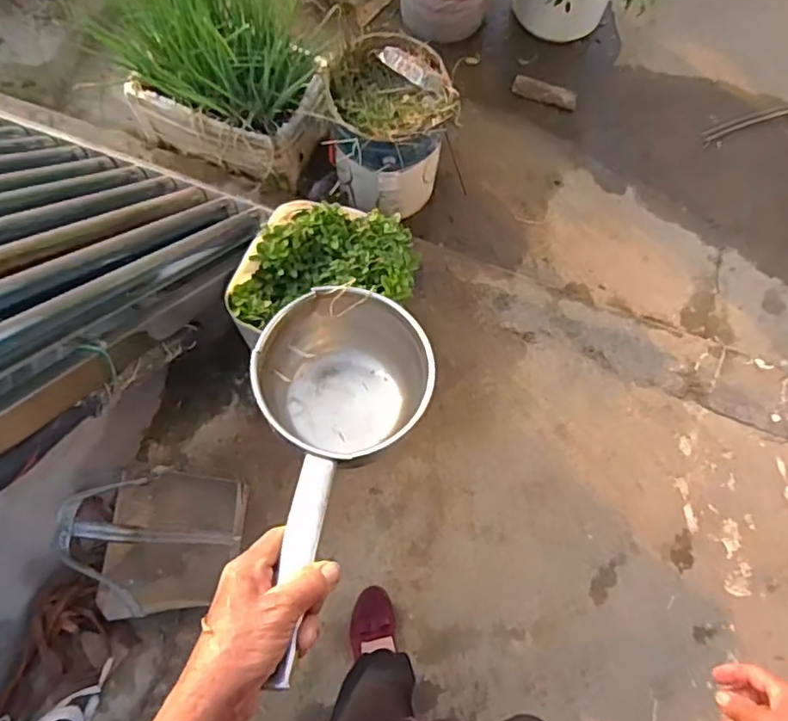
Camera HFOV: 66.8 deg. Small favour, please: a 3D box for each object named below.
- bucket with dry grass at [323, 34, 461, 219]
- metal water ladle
[{"bbox_3d":[-0.016,-0.568,1.470,0.265,0.303,0.291,0,71,-1],"label":"bucket with dry grass"},{"bbox_3d":[-0.060,0.082,0.503,0.150,0.101,0.322,8,46,1],"label":"metal water ladle"}]

